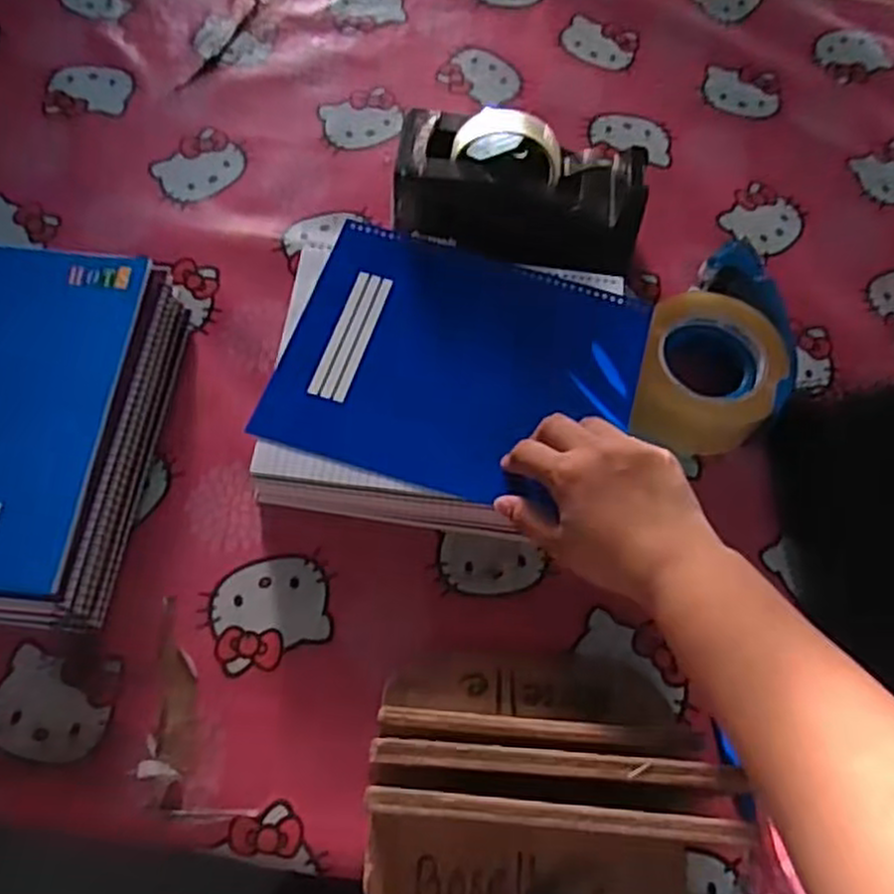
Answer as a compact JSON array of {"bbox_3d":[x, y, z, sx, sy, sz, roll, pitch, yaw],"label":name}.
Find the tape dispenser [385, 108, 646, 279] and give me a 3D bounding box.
[{"bbox_3d":[0.060,-0.198,0.609,0.195,0.106,0.081,12,65,3],"label":"tape dispenser"}]

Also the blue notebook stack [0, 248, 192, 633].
[{"bbox_3d":[-0.312,-0.015,0.507,0.208,0.069,0.253,6,65,0],"label":"blue notebook stack"}]

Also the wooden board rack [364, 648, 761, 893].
[{"bbox_3d":[0.052,0.190,0.412,0.180,0.128,0.171,4,65,-1],"label":"wooden board rack"}]

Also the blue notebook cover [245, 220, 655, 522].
[{"bbox_3d":[0.011,-0.060,0.541,0.239,0.014,0.194,17,65,5],"label":"blue notebook cover"}]

